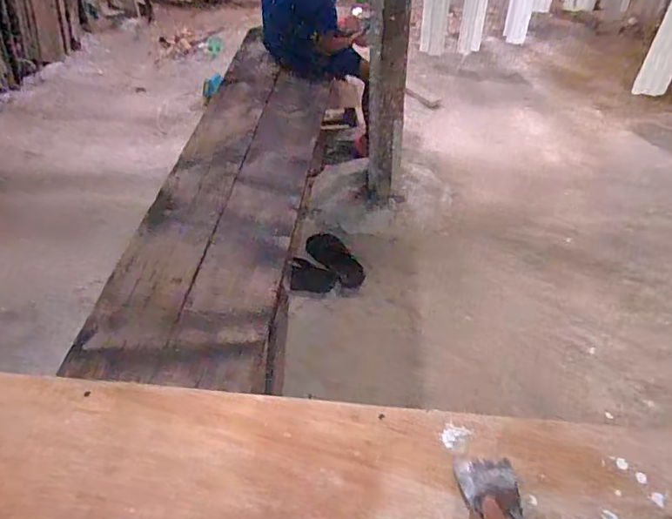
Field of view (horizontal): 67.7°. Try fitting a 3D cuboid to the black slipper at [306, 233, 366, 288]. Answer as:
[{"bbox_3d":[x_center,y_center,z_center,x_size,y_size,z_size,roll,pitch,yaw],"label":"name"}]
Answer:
[{"bbox_3d":[-0.001,0.000,1.775,0.126,0.035,0.272,-28,53,-20],"label":"black slipper"}]

